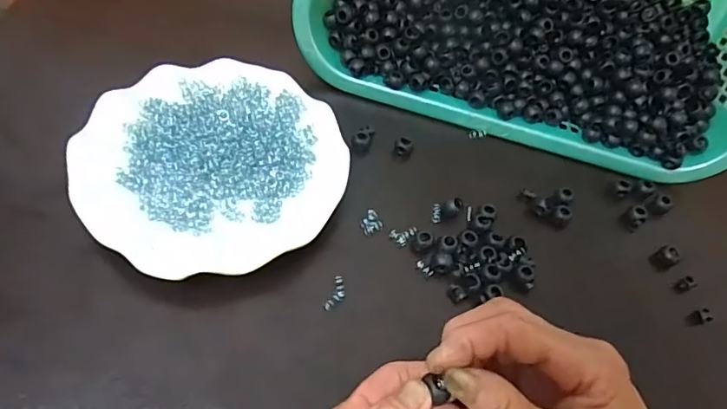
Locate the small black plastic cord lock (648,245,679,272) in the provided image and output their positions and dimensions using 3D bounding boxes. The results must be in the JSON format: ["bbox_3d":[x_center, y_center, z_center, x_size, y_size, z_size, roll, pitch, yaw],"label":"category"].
[{"bbox_3d":[0.236,0.042,0.396,0.012,0.020,0.015,-28,63,-20],"label":"small black plastic cord lock"}]

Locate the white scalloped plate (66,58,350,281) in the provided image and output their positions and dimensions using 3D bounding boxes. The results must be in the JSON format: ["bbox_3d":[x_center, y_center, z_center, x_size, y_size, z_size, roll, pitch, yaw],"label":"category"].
[{"bbox_3d":[-0.105,-0.033,0.364,0.179,0.030,0.176,2,57,-2],"label":"white scalloped plate"}]

